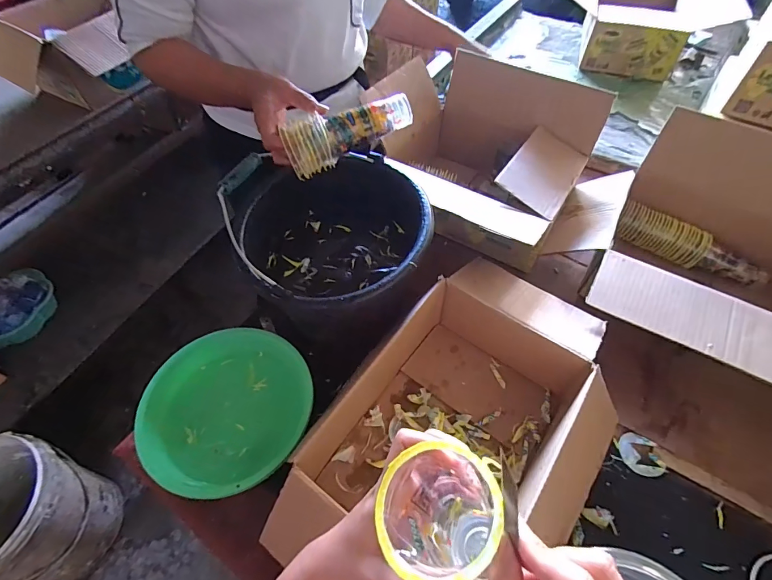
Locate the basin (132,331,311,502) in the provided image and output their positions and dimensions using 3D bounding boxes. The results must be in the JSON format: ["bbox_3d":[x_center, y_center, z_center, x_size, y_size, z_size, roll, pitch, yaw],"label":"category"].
[{"bbox_3d":[-0.219,0.162,0.568,0.226,0.053,0.231,0,55,0],"label":"basin"}]

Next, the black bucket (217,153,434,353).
[{"bbox_3d":[-0.077,-0.059,0.624,0.264,0.219,0.274,0,55,0],"label":"black bucket"}]

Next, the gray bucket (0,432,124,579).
[{"bbox_3d":[-0.892,0.556,0.978,0.302,0.349,0.304,16,57,11],"label":"gray bucket"}]

